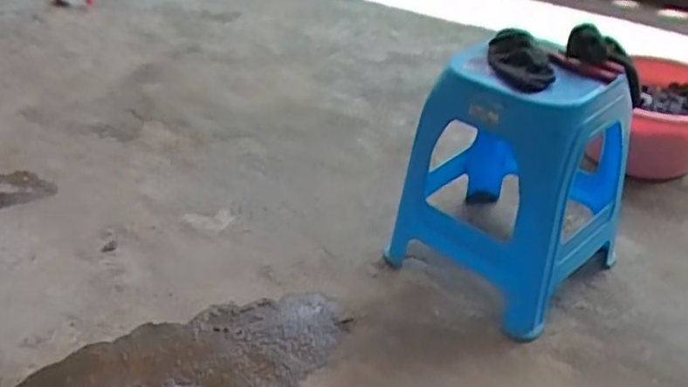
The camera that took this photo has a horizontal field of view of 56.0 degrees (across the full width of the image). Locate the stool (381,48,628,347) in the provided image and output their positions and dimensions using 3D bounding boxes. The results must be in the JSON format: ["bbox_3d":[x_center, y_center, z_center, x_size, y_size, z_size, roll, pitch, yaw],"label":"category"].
[{"bbox_3d":[0.329,-0.033,1.249,0.355,0.434,0.340,-28,43,-35],"label":"stool"}]

